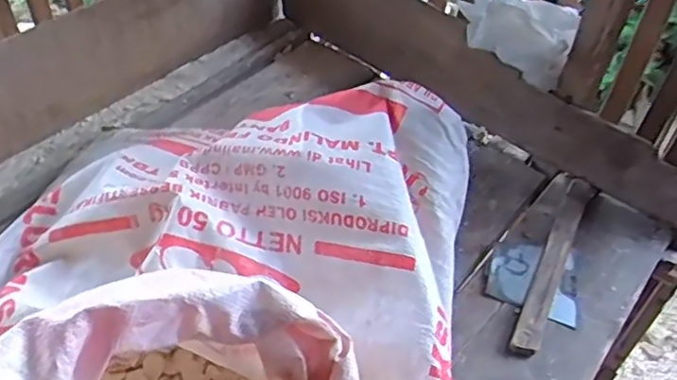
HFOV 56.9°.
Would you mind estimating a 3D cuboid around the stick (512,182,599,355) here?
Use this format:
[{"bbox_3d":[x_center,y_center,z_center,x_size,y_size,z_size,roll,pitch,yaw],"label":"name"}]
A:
[{"bbox_3d":[0.272,0.083,0.781,0.036,0.022,0.302,24,48,18],"label":"stick"}]

